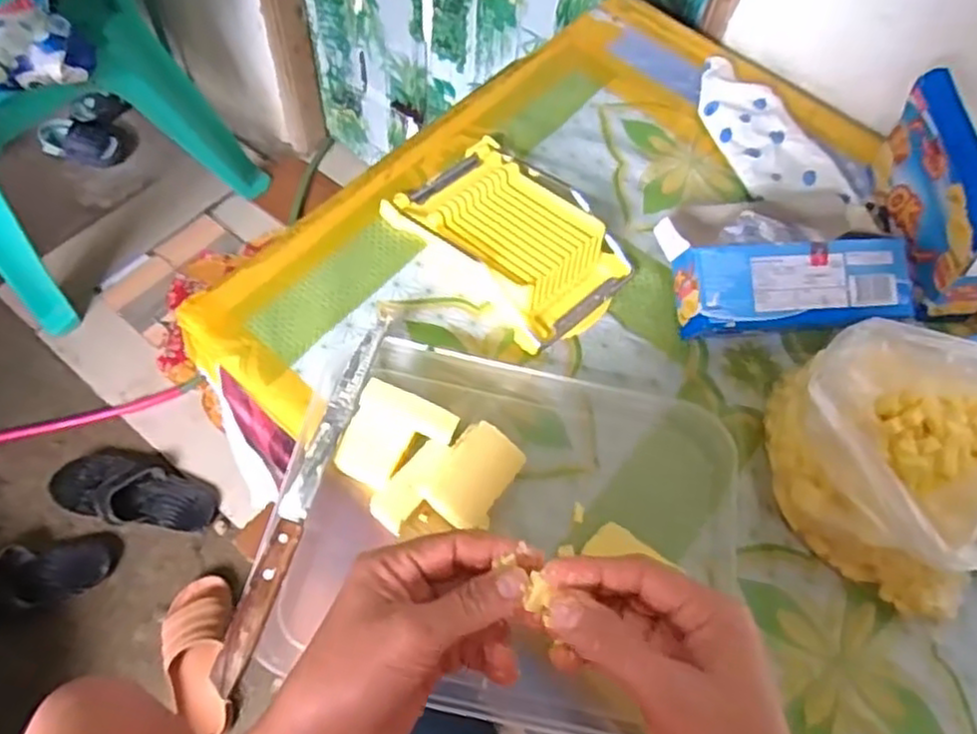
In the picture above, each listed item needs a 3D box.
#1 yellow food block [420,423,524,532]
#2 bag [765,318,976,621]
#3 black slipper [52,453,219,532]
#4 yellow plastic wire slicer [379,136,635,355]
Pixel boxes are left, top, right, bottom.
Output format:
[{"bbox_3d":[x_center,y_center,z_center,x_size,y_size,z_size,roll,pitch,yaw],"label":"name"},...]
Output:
[{"bbox_3d":[-0.011,0.078,0.497,0.045,0.044,0.066,34,63,14],"label":"yellow food block"},{"bbox_3d":[0.282,0.067,0.459,0.181,0.173,0.147,0,60,-4],"label":"bag"},{"bbox_3d":[-0.610,0.216,1.234,0.273,0.045,0.105,12,60,3],"label":"black slipper"},{"bbox_3d":[0.022,-0.110,0.608,0.123,0.043,0.190,-40,70,-23],"label":"yellow plastic wire slicer"}]

